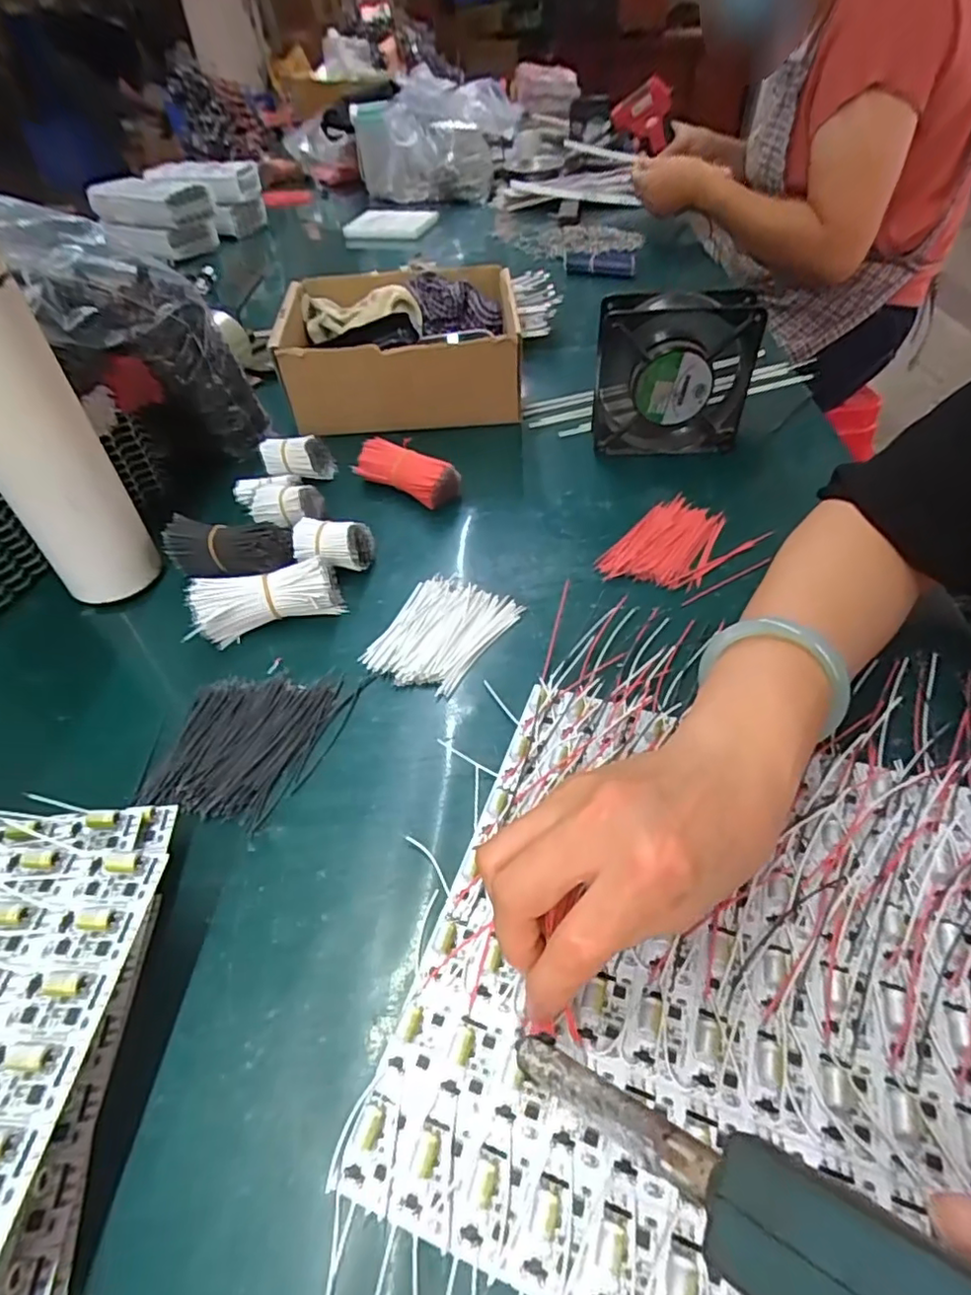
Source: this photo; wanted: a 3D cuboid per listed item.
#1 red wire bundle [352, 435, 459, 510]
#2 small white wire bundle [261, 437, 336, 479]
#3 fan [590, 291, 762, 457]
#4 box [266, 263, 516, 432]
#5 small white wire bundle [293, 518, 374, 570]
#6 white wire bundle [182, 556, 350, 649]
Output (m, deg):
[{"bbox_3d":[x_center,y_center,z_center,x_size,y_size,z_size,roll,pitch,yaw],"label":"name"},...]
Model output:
[{"bbox_3d":[-0.064,-0.146,0.504,0.090,0.036,0.038,21,52,20],"label":"red wire bundle"},{"bbox_3d":[-0.160,-0.162,0.521,0.057,0.032,0.030,-18,49,-13],"label":"small white wire bundle"},{"bbox_3d":[0.154,-0.221,0.501,0.123,0.125,0.040,-2,47,0],"label":"fan"},{"bbox_3d":[-0.078,-0.290,0.595,0.214,0.091,0.170,-4,47,-1],"label":"box"},{"bbox_3d":[-0.110,-0.072,0.439,0.052,0.035,0.027,-1,48,2],"label":"small white wire bundle"},{"bbox_3d":[-0.146,-0.034,0.406,0.094,0.033,0.038,-18,49,-13],"label":"white wire bundle"}]

